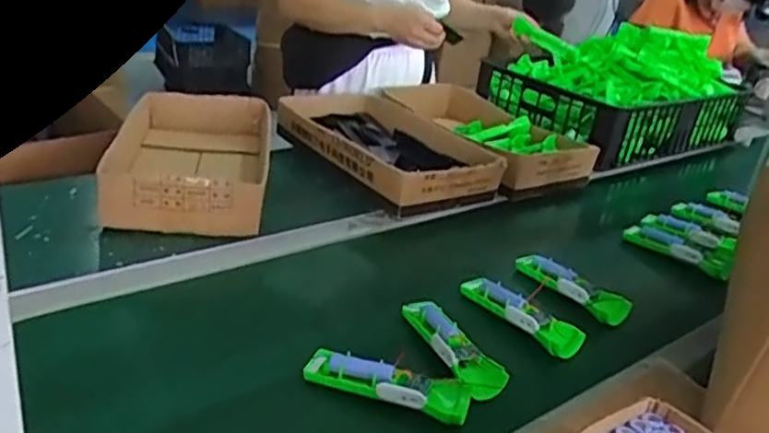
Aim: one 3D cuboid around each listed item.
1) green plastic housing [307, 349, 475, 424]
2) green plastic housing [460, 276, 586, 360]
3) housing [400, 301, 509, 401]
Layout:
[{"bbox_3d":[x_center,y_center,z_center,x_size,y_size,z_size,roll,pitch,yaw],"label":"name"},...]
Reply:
[{"bbox_3d":[0.003,0.161,0.677,0.160,0.027,0.042,14,26,13],"label":"green plastic housing"},{"bbox_3d":[0.158,0.115,0.835,0.044,0.033,0.168,-16,34,-39],"label":"green plastic housing"},{"bbox_3d":[0.078,0.139,0.745,0.047,0.025,0.176,-4,28,-23],"label":"housing"}]

